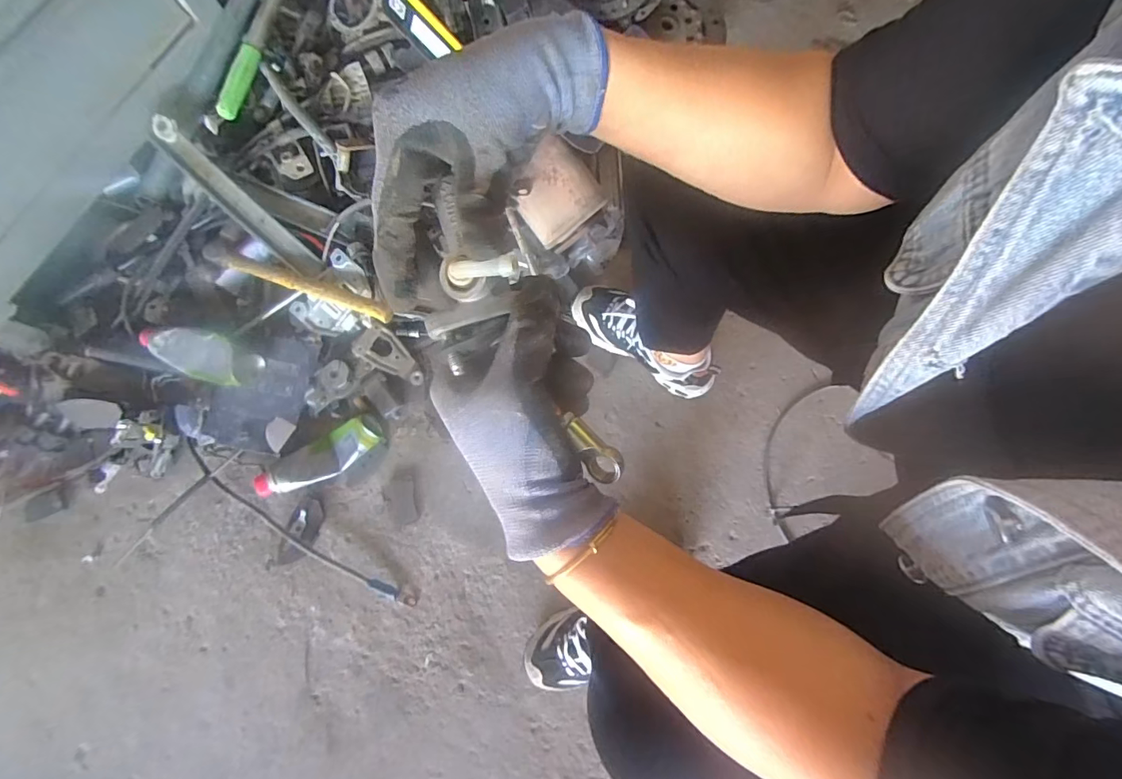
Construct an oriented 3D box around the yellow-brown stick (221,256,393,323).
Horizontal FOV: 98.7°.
[{"bbox_3d":[-0.409,-0.164,0.781,0.296,0.029,0.025,19,78,4],"label":"yellow-brown stick"}]

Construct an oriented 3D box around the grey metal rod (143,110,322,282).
[{"bbox_3d":[-0.524,-0.306,0.785,0.348,0.044,0.052,42,78,-1],"label":"grey metal rod"}]

